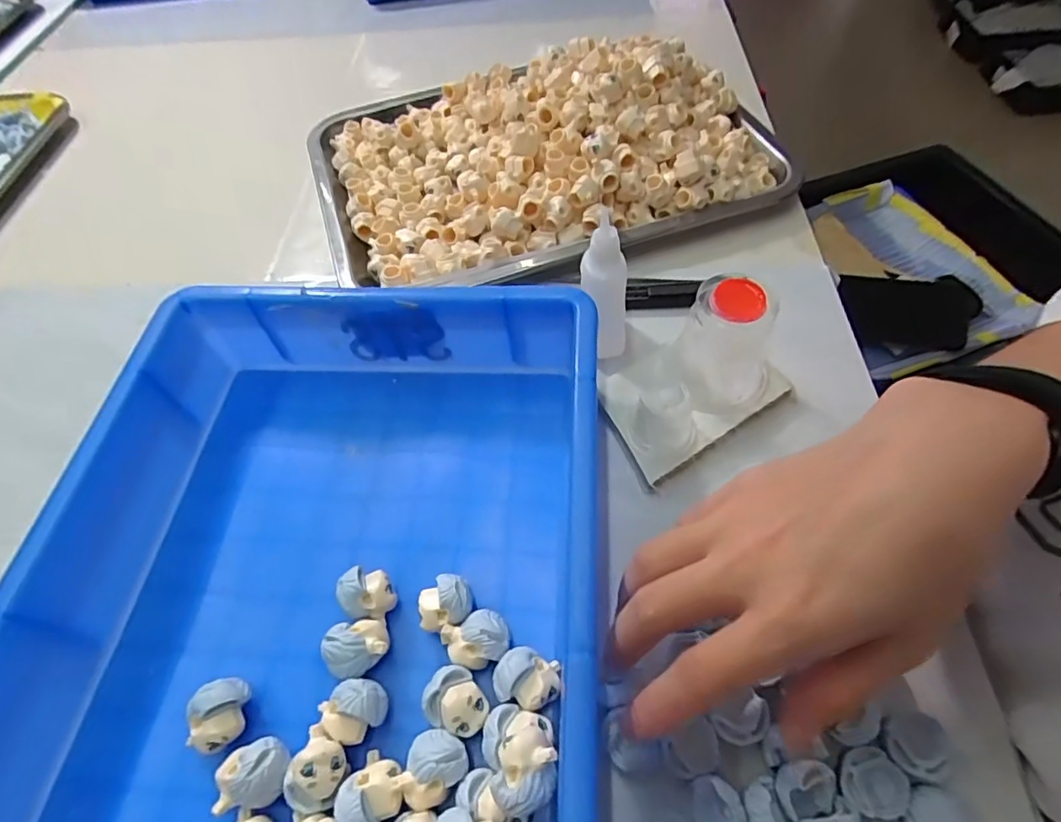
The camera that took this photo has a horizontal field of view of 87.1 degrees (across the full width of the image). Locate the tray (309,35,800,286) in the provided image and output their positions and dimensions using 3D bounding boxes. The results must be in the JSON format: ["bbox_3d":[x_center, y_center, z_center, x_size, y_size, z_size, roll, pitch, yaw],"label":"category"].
[{"bbox_3d":[0.003,-0.219,0.441,0.344,0.054,0.256,-18,58,-7],"label":"tray"}]

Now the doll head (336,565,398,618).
[{"bbox_3d":[-0.077,0.087,0.266,0.023,0.025,0.024,-2,57,3],"label":"doll head"}]

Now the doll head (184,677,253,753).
[{"bbox_3d":[-0.132,0.131,0.241,0.020,0.025,0.027,-1,57,4],"label":"doll head"}]

